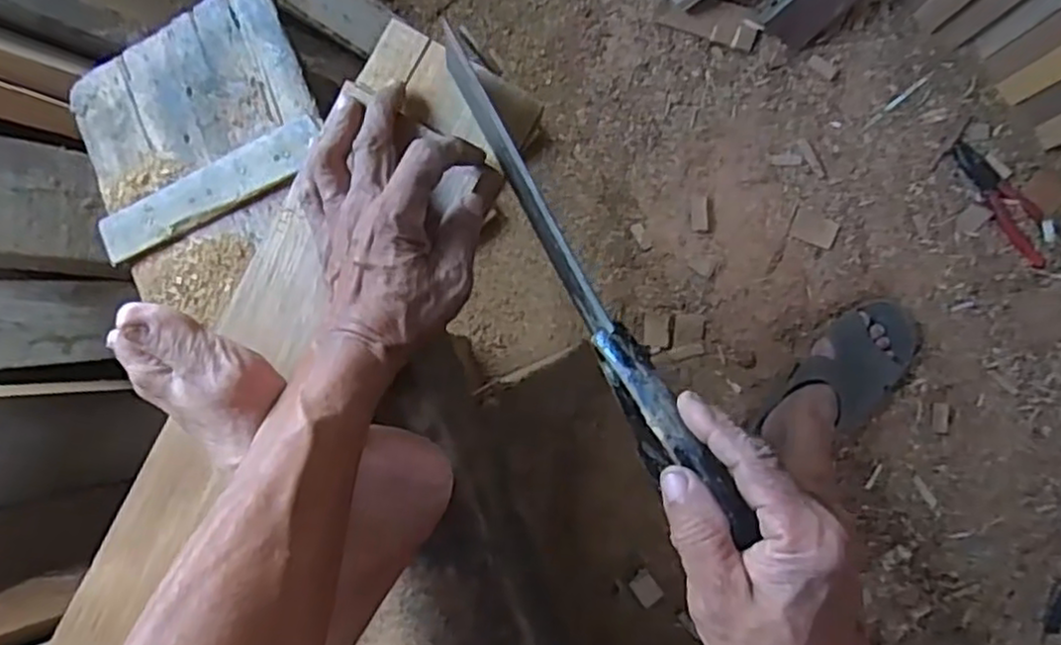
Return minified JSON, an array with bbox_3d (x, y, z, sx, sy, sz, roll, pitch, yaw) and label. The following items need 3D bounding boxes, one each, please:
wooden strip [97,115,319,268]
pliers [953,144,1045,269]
[{"bbox_3d":[-0.232,-0.095,0.506,0.183,0.013,0.036,-22,89,9],"label":"wooden strip"},{"bbox_3d":[0.637,-0.162,0.949,0.048,0.012,0.191,-33,87,9],"label":"pliers"}]

